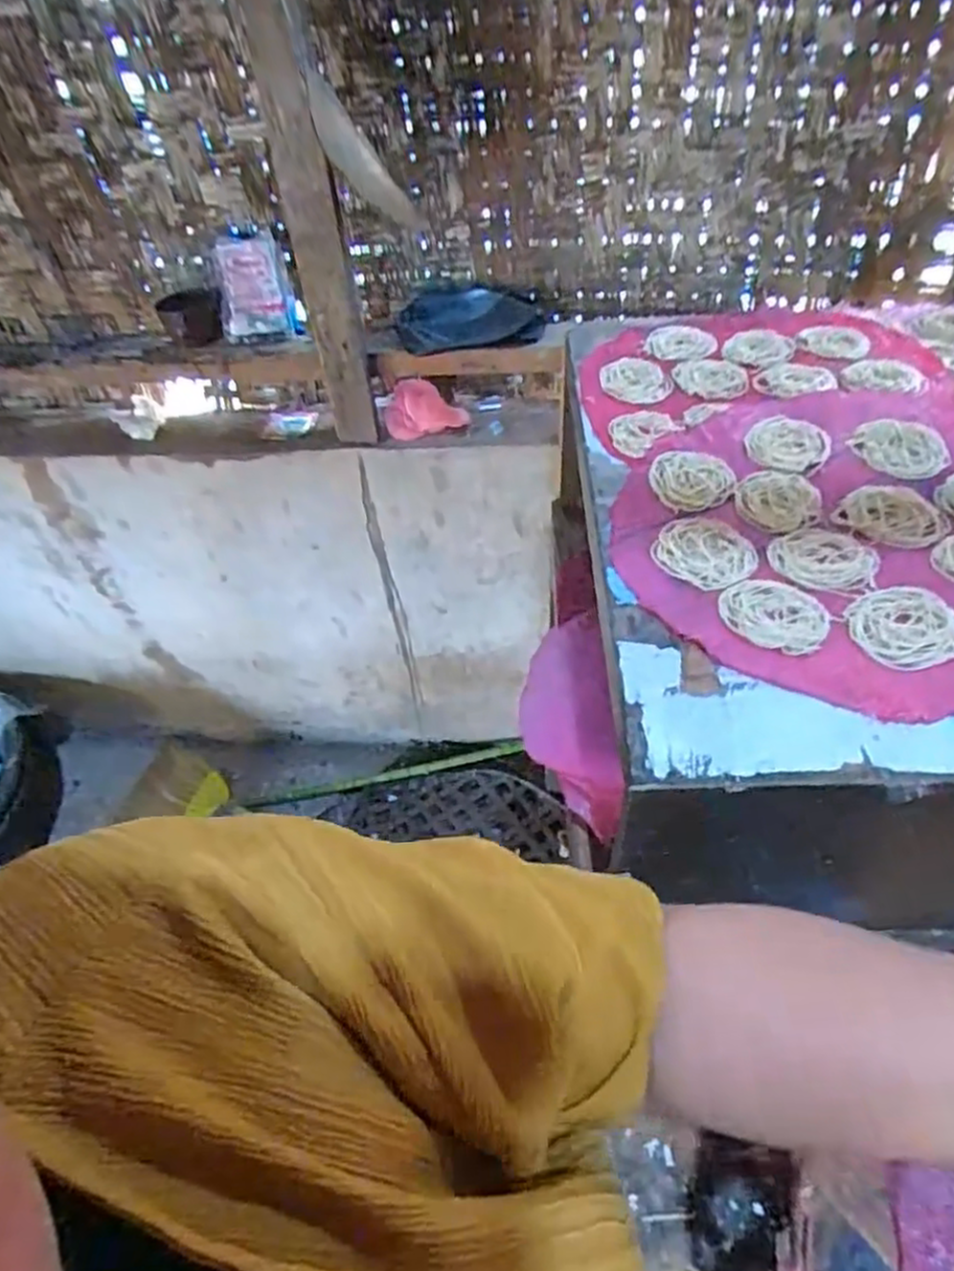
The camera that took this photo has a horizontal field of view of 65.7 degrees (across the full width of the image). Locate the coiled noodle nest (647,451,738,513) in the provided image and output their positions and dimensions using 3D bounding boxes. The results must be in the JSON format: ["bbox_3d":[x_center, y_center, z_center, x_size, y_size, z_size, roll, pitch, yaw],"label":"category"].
[{"bbox_3d":[0.187,-0.138,0.645,0.073,0.007,0.075,-3,48,3],"label":"coiled noodle nest"}]

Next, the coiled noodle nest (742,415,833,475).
[{"bbox_3d":[0.277,-0.171,0.660,0.068,0.011,0.073,21,53,22],"label":"coiled noodle nest"}]

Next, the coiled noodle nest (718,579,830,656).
[{"bbox_3d":[0.213,-0.016,0.531,0.072,0.004,0.064,26,55,26],"label":"coiled noodle nest"}]

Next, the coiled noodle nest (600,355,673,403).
[{"bbox_3d":[0.162,-0.267,0.761,0.071,0.007,0.081,-10,48,-4],"label":"coiled noodle nest"}]

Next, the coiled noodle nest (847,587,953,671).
[{"bbox_3d":[0.299,-0.006,0.516,0.076,0.009,0.066,-12,48,-6],"label":"coiled noodle nest"}]

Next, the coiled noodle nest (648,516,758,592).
[{"bbox_3d":[0.179,-0.067,0.578,0.074,0.006,0.077,-3,48,3],"label":"coiled noodle nest"}]

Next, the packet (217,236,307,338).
[{"bbox_3d":[-0.311,-0.487,1.041,0.121,0.123,0.016,1,38,16],"label":"packet"}]

